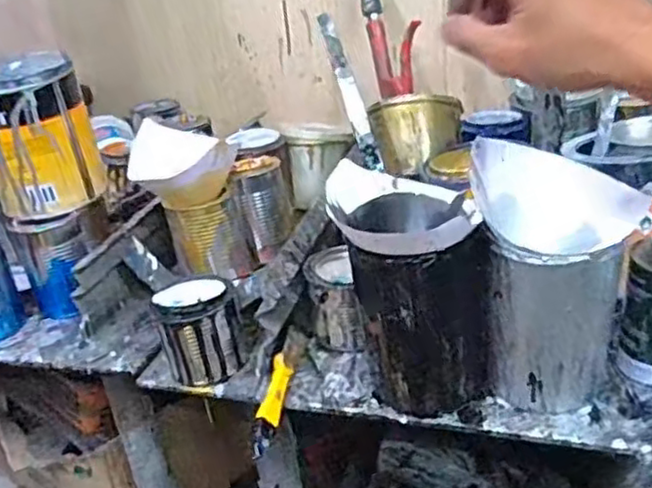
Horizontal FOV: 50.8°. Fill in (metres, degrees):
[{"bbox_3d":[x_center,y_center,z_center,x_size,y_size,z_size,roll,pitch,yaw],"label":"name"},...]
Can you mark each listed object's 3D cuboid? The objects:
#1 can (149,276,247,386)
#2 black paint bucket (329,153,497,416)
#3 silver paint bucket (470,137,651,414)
[{"bbox_3d":[-0.111,0.075,0.611,0.073,0.074,0.071,-12,28,-11],"label":"can"},{"bbox_3d":[0.067,0.037,0.542,0.096,0.169,0.118,-10,28,-8],"label":"black paint bucket"},{"bbox_3d":[0.169,0.028,0.521,0.116,0.176,0.107,0,28,11],"label":"silver paint bucket"}]

